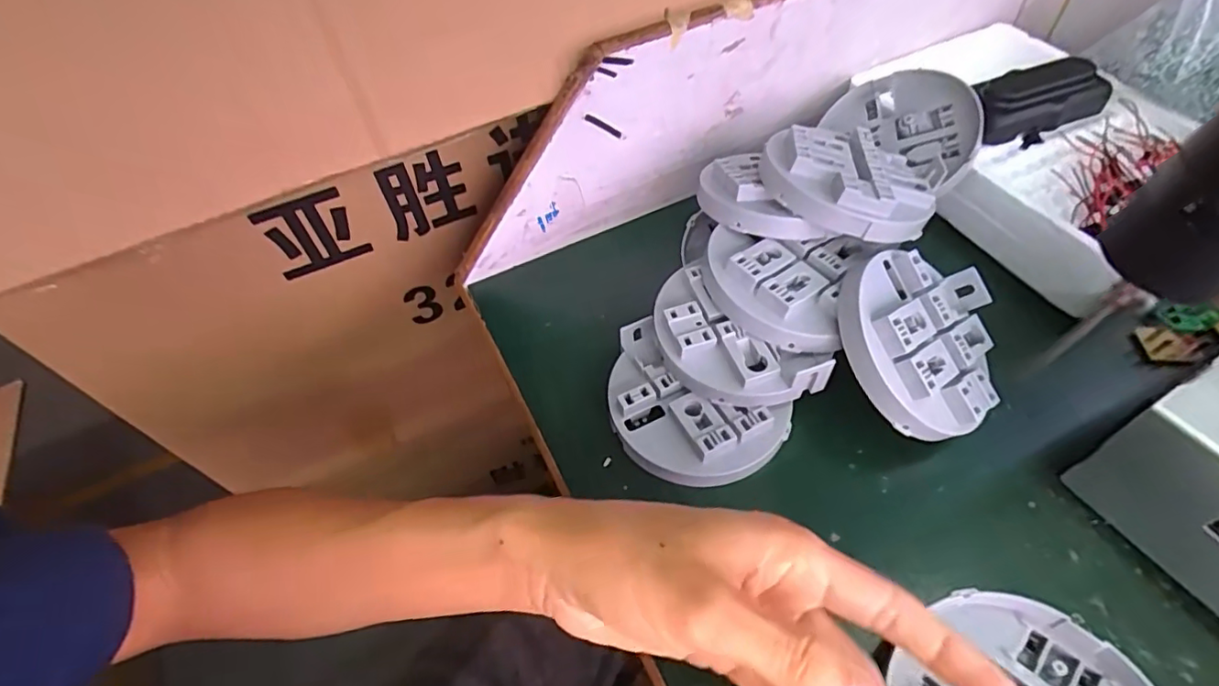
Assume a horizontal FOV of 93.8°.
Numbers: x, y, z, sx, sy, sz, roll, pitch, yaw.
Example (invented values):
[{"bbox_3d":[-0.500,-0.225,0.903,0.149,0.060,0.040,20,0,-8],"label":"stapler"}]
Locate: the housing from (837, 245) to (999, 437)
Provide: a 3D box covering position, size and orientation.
[{"bbox_3d":[0.170,0.000,0.305,0.093,0.024,0.097,7,68,-18],"label":"housing"}]

